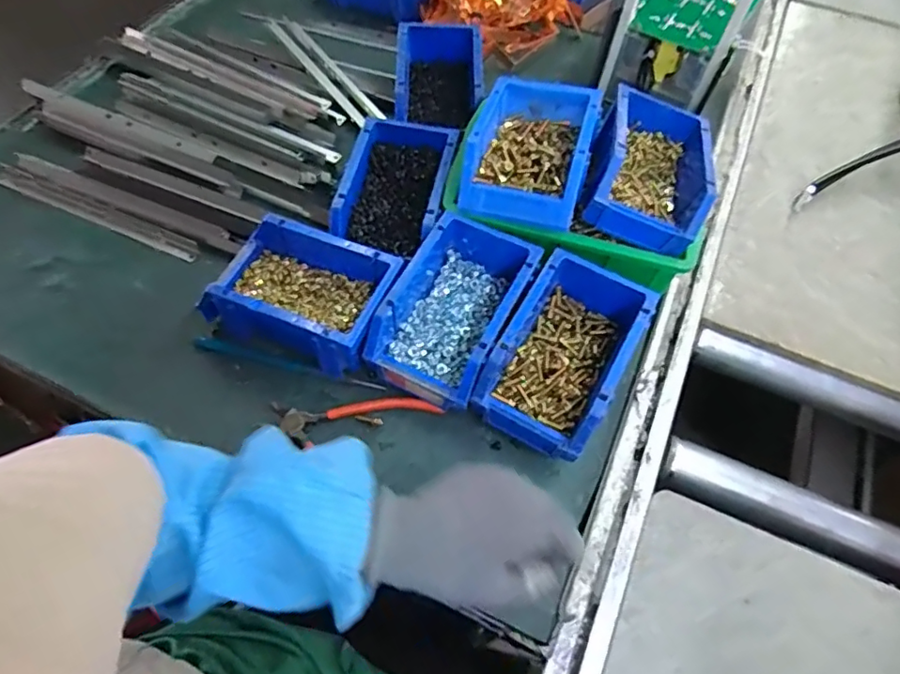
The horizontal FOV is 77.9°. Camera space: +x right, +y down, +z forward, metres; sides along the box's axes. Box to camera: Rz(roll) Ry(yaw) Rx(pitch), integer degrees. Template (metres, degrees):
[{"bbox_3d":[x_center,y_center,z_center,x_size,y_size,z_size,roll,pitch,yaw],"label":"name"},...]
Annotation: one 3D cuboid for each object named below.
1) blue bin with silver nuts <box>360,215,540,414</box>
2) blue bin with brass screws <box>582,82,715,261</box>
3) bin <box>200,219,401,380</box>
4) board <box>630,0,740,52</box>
[{"bbox_3d":[0.008,-0.031,0.506,0.101,0.061,0.178,25,61,13],"label":"blue bin with silver nuts"},{"bbox_3d":[0.193,-0.165,0.528,0.108,0.061,0.162,17,59,8],"label":"blue bin with brass screws"},{"bbox_3d":[-0.134,-0.040,0.504,0.161,0.066,0.117,25,61,13],"label":"bin"},{"bbox_3d":[0.260,-0.364,0.601,0.091,0.015,0.154,25,61,13],"label":"board"}]

